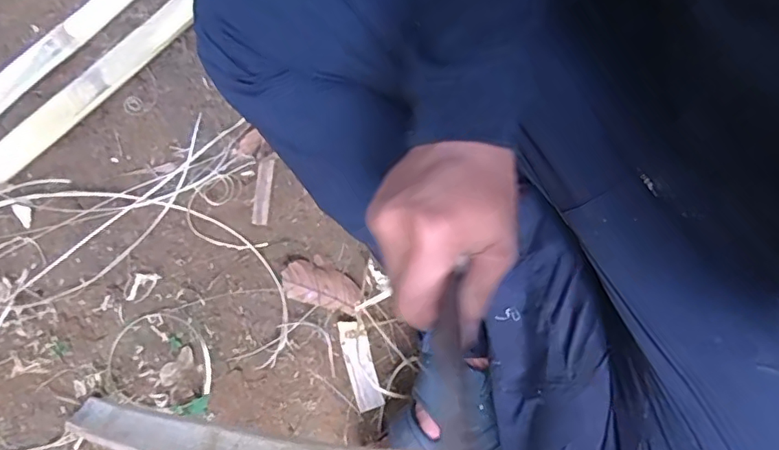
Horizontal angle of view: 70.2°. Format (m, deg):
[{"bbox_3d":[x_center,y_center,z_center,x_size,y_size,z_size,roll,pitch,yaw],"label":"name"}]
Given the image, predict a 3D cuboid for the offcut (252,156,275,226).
[{"bbox_3d":[-0.147,-0.040,0.646,0.018,0.005,0.078,9,93,1],"label":"offcut"}]

